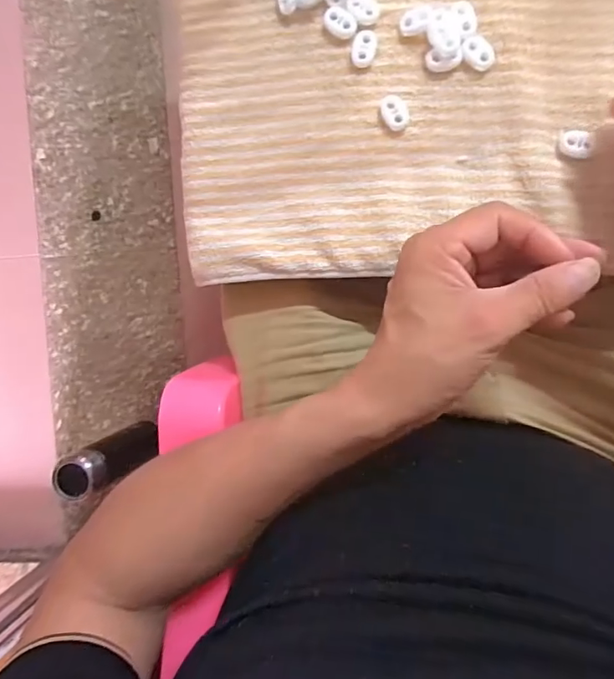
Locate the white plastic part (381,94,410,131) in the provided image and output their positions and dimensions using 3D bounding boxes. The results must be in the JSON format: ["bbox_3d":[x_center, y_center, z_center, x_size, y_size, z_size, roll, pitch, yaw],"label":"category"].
[{"bbox_3d":[0.056,-0.147,0.336,0.016,0.004,0.023,-36,89,6],"label":"white plastic part"}]

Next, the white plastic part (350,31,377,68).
[{"bbox_3d":[0.037,-0.188,0.336,0.016,0.004,0.022,12,94,5],"label":"white plastic part"}]

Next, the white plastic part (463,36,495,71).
[{"bbox_3d":[0.108,-0.180,0.326,0.017,0.004,0.022,-45,88,6],"label":"white plastic part"}]

